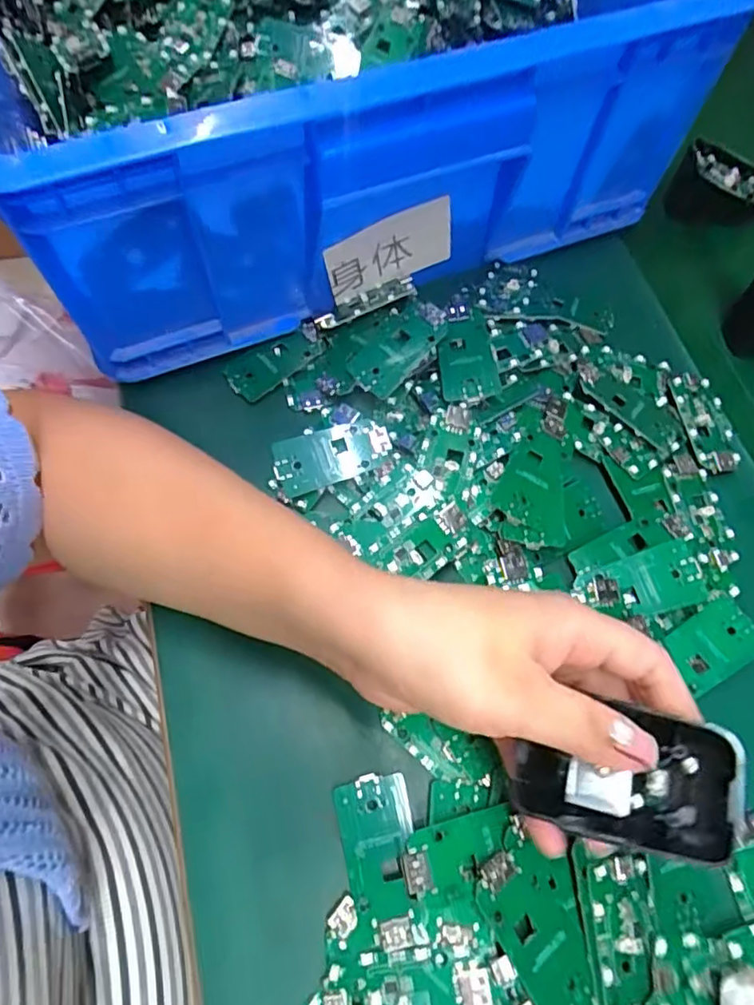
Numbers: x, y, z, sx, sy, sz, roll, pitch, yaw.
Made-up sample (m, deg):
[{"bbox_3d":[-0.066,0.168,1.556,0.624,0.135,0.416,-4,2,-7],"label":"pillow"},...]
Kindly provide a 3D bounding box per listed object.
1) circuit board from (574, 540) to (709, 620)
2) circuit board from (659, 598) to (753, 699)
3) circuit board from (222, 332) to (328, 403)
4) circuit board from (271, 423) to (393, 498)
[{"bbox_3d":[0.133,0.041,0.300,0.058,0.006,0.031,-17,76,3],"label":"circuit board"},{"bbox_3d":[0.169,0.071,0.299,0.046,0.004,0.030,-31,66,-5],"label":"circuit board"},{"bbox_3d":[-0.060,-0.082,0.360,0.059,0.005,0.026,-32,75,-11],"label":"circuit board"},{"bbox_3d":[-0.025,-0.026,0.327,0.063,0.008,0.030,-16,67,-9],"label":"circuit board"}]

